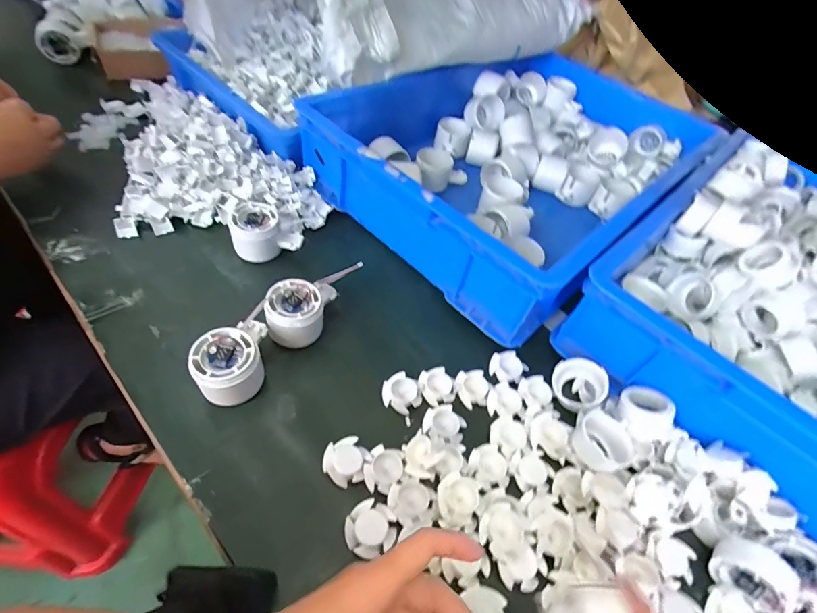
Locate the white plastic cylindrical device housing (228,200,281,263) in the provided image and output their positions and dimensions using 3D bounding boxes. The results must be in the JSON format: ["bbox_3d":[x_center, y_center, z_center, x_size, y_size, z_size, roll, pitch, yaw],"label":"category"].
[{"bbox_3d":[-0.188,-0.089,0.508,0.056,0.056,0.049,-7,53,-15],"label":"white plastic cylindrical device housing"}]

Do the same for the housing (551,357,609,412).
[{"bbox_3d":[0.184,0.085,0.446,0.053,0.039,0.050,35,59,21],"label":"housing"}]

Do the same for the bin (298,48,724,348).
[{"bbox_3d":[0.179,-0.247,0.657,0.423,0.163,0.581,40,55,21],"label":"bin"}]

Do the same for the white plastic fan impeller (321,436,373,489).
[{"bbox_3d":[-0.055,0.138,0.366,0.040,0.022,0.039,5,51,-6],"label":"white plastic fan impeller"}]

